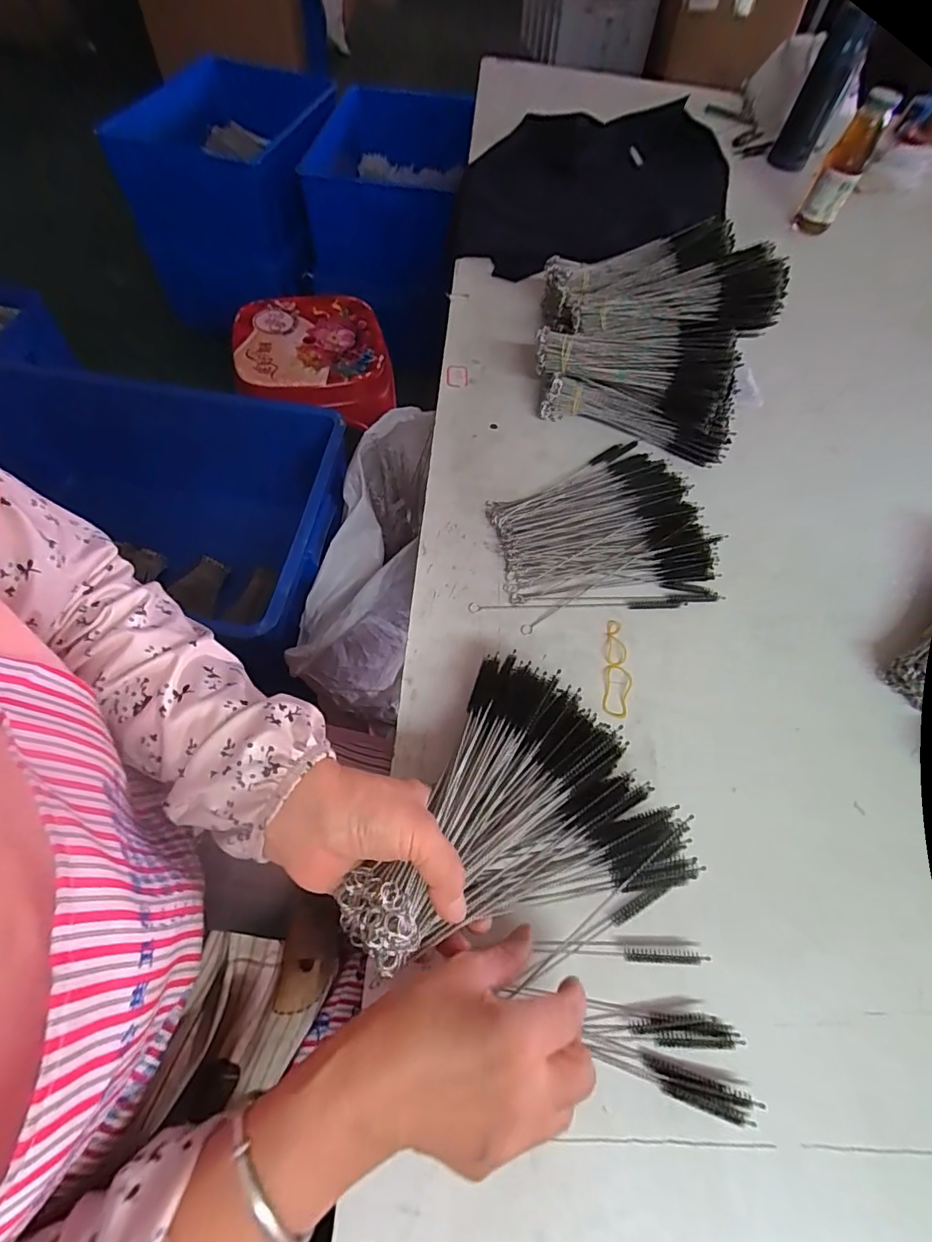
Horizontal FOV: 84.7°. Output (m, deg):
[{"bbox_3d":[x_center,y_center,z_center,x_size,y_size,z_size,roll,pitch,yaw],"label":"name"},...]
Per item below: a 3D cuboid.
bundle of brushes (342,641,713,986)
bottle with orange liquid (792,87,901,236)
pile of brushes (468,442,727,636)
[{"bbox_3d":[0.046,0.124,0.305,0.161,0.044,0.203,30,63,13],"label":"bundle of brushes"},{"bbox_3d":[0.577,-0.693,0.785,0.059,0.161,0.049,29,63,12],"label":"bottle with orange liquid"},{"bbox_3d":[0.125,-0.093,0.497,0.201,0.029,0.183,-9,61,-9],"label":"pile of brushes"}]

